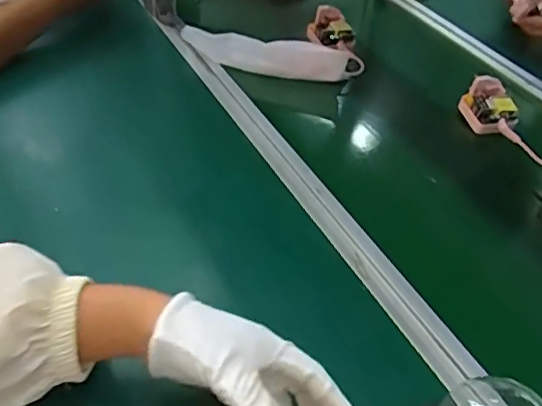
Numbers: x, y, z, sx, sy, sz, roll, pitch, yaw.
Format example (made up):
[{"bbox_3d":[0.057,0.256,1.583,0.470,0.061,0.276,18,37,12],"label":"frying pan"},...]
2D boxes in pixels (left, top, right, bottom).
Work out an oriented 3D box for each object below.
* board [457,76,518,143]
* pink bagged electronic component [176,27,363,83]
[{"bbox_3d":[0.296,-0.132,0.768,0.080,0.021,0.089,19,66,8],"label":"board"},{"bbox_3d":[0.000,-0.215,0.810,0.264,0.044,0.065,10,40,3],"label":"pink bagged electronic component"}]

